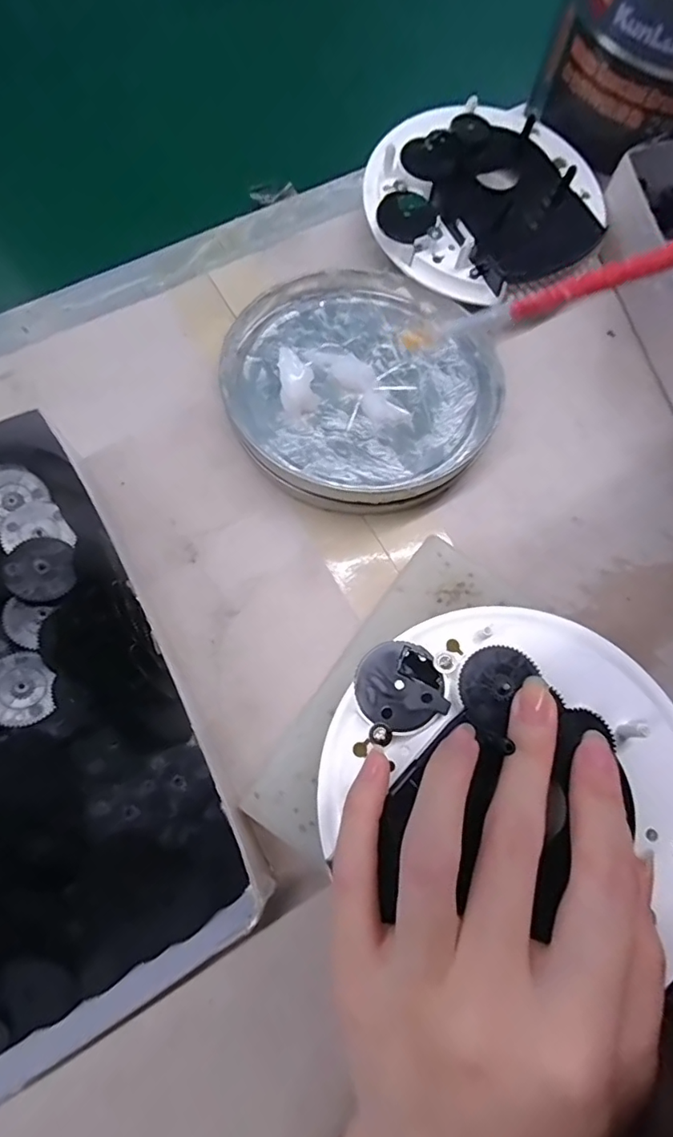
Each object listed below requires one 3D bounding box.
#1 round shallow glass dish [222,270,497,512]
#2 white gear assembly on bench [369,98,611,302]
[{"bbox_3d":[0.013,-0.092,0.247,0.126,0.023,0.129,0,73,-1],"label":"round shallow glass dish"},{"bbox_3d":[0.079,-0.186,0.266,0.126,0.036,0.110,-11,74,-5],"label":"white gear assembly on bench"}]

